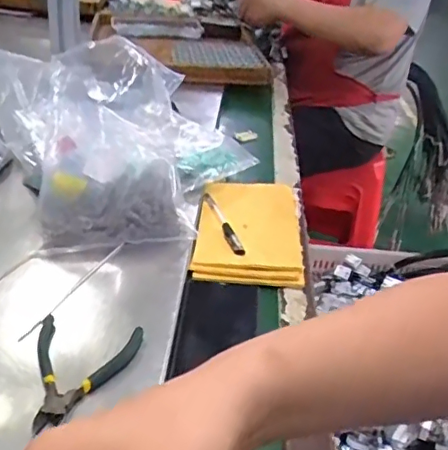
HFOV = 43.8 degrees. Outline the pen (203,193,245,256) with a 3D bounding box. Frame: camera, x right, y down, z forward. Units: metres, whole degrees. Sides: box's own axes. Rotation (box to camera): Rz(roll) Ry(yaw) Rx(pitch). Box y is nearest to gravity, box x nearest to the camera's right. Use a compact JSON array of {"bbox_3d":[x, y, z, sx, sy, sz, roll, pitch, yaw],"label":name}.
[{"bbox_3d":[-0.002,-0.004,0.702,0.013,0.013,0.143,-5,33,-19],"label":"pen"}]

